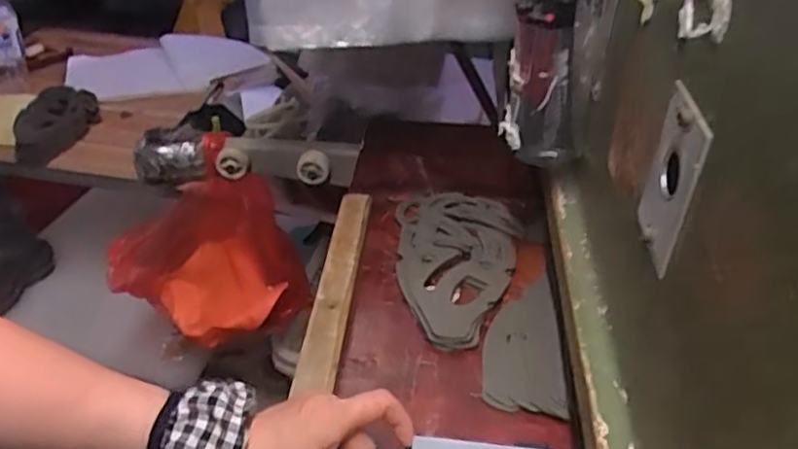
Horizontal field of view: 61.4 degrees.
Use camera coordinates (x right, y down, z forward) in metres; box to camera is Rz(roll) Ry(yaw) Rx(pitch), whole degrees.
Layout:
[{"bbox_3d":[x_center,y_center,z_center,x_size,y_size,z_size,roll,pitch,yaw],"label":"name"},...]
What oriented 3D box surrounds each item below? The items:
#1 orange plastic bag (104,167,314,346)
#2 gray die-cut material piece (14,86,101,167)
[{"bbox_3d":[-0.309,0.053,1.103,0.292,0.252,0.153,2,39,2],"label":"orange plastic bag"},{"bbox_3d":[-0.637,-0.190,1.244,0.101,0.067,0.192,1,39,1],"label":"gray die-cut material piece"}]

